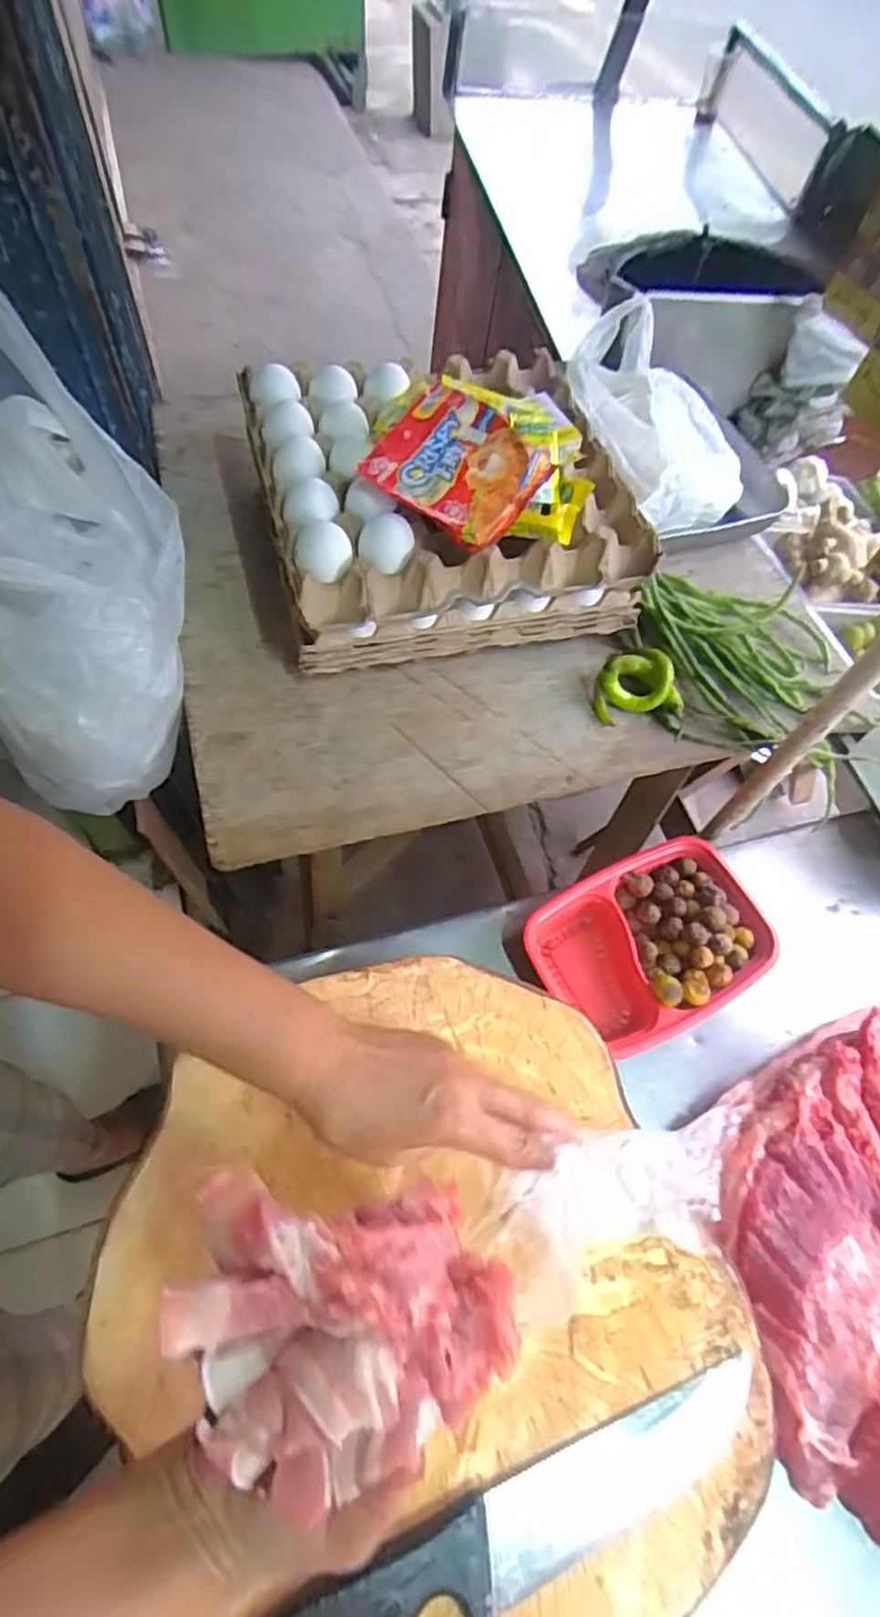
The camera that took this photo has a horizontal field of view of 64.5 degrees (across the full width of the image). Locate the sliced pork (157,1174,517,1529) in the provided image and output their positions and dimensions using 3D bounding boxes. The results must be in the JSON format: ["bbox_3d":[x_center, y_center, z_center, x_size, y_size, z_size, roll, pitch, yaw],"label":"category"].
[{"bbox_3d":[-0.041,0.220,0.288,0.139,0.042,0.110,4,62,-2],"label":"sliced pork"}]

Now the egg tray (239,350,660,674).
[{"bbox_3d":[0.002,-0.273,0.611,0.297,0.138,0.271,-12,64,-10],"label":"egg tray"}]

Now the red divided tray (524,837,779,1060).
[{"bbox_3d":[0.193,0.125,0.641,0.207,0.055,0.148,-24,66,-15],"label":"red divided tray"}]

